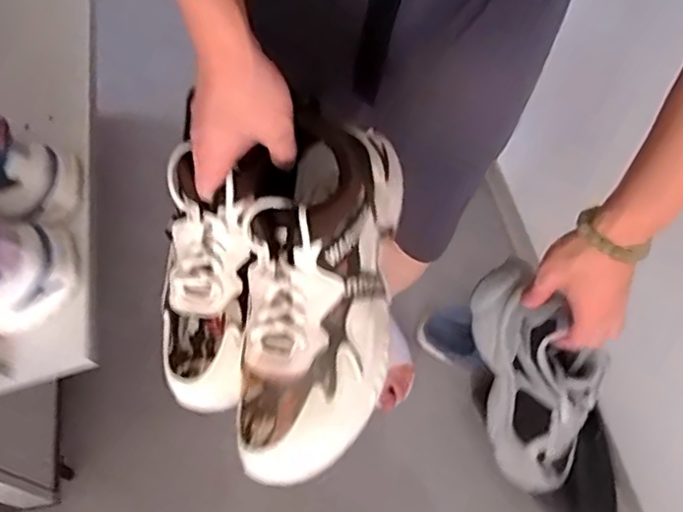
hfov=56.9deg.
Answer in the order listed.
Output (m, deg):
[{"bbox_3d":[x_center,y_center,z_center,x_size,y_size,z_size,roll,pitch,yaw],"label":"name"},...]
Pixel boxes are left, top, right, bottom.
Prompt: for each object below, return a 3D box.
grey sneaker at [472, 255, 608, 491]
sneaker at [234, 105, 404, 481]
[{"bbox_3d":[0.227,0.145,0.701,0.110,0.273,0.099,-19,23,-12],"label":"grey sneaker"},{"bbox_3d":[-0.017,0.020,0.472,0.110,0.087,0.275,10,75,2],"label":"sneaker"}]

